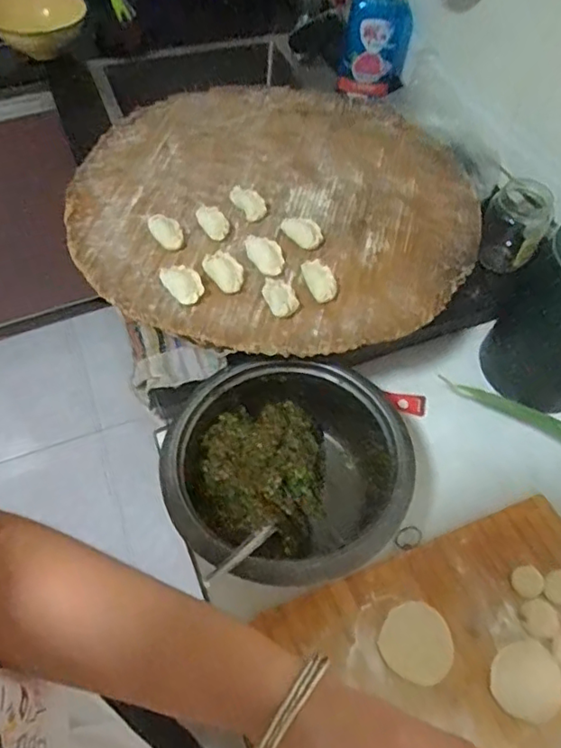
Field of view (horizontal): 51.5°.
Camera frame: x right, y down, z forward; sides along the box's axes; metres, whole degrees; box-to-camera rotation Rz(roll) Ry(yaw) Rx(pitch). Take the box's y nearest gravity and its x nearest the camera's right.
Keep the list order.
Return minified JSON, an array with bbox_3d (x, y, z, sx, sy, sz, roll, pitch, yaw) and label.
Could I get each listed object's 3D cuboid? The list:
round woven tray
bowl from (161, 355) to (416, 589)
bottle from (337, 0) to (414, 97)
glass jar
[{"bbox_3d":[-0.003,-0.232,0.735,0.480,0.032,0.483,1,56,-1],"label":"round woven tray"},{"bbox_3d":[0.008,0.117,0.634,0.244,0.114,0.229,1,56,-1],"label":"bowl"},{"bbox_3d":[0.161,-0.576,0.951,0.104,0.213,0.062,5,56,1],"label":"bottle"},{"bbox_3d":[0.322,-0.198,0.817,0.082,0.120,0.082,1,56,-1],"label":"glass jar"}]

